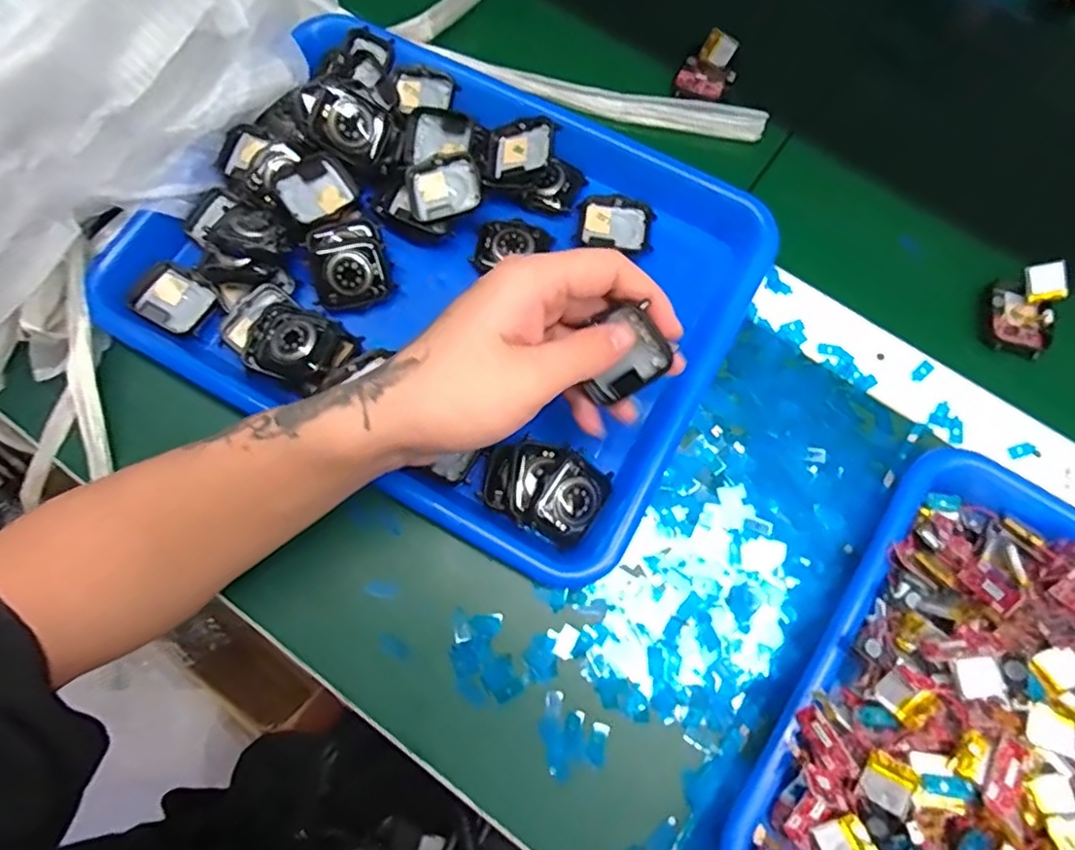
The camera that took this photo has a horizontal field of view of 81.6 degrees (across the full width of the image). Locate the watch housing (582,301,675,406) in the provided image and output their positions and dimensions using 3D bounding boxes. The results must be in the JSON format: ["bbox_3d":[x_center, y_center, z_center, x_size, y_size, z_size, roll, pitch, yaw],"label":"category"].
[{"bbox_3d":[0.036,-0.031,0.279,0.041,0.006,0.036,-38,95,29],"label":"watch housing"}]

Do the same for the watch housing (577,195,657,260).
[{"bbox_3d":[0.048,-0.123,0.384,0.046,0.007,0.037,17,74,5],"label":"watch housing"}]

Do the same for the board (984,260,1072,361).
[{"bbox_3d":[0.290,-0.069,0.368,0.039,0.020,0.054,17,74,5],"label":"board"}]

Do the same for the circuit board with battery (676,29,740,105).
[{"bbox_3d":[0.115,-0.238,0.415,0.034,0.021,0.047,23,75,7],"label":"circuit board with battery"}]

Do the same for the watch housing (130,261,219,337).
[{"bbox_3d":[-0.213,-0.074,0.370,0.042,0.012,0.037,28,76,8],"label":"watch housing"}]

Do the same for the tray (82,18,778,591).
[{"bbox_3d":[-0.054,-0.091,0.359,0.323,0.043,0.250,28,76,8],"label":"tray"}]

